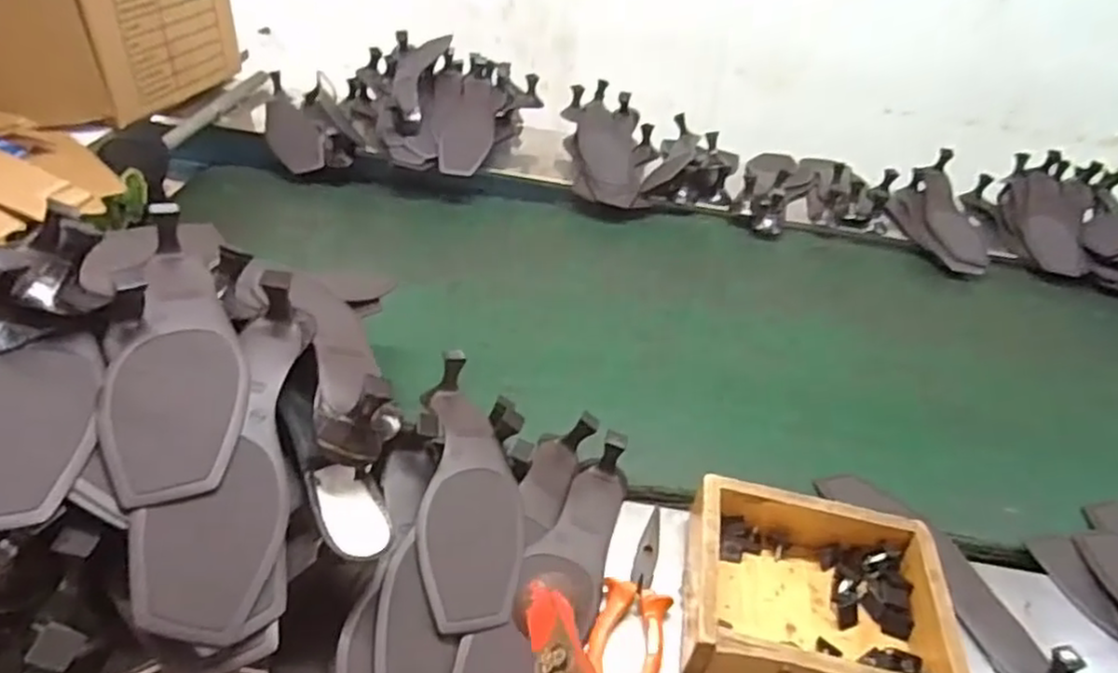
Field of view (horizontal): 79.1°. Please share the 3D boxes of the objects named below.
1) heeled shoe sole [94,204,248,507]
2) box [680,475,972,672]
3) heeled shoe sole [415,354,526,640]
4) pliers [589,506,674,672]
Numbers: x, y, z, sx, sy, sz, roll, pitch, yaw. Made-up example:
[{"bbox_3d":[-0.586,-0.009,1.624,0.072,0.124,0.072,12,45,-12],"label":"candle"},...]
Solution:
[{"bbox_3d":[-0.267,0.001,0.468,0.083,0.054,0.248,-12,42,-23],"label":"heeled shoe sole"},{"bbox_3d":[0.189,0.195,0.509,0.175,0.065,0.154,11,39,5],"label":"box"},{"bbox_3d":[-0.072,0.116,0.552,0.078,0.043,0.234,0,39,-9],"label":"heeled shoe sole"},{"bbox_3d":[0.058,0.201,0.517,0.050,0.025,0.147,14,39,8],"label":"pliers"}]

